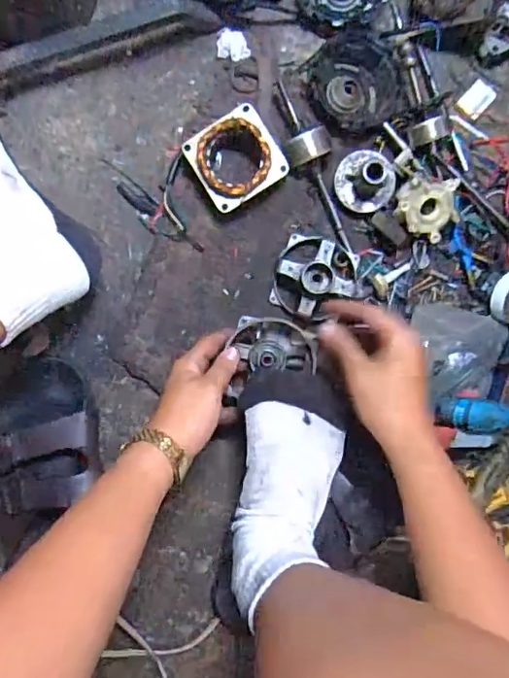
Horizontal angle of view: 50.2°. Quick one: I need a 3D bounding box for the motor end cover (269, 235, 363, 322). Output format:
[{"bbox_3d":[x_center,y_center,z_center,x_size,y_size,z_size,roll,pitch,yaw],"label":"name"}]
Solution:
[{"bbox_3d":[0.062,-0.057,0.525,0.083,0.040,0.078,20,90,-4],"label":"motor end cover"}]

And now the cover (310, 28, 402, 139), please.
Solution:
[{"bbox_3d":[0.098,-0.253,0.534,0.089,0.018,0.092,0,92,-4],"label":"cover"}]

